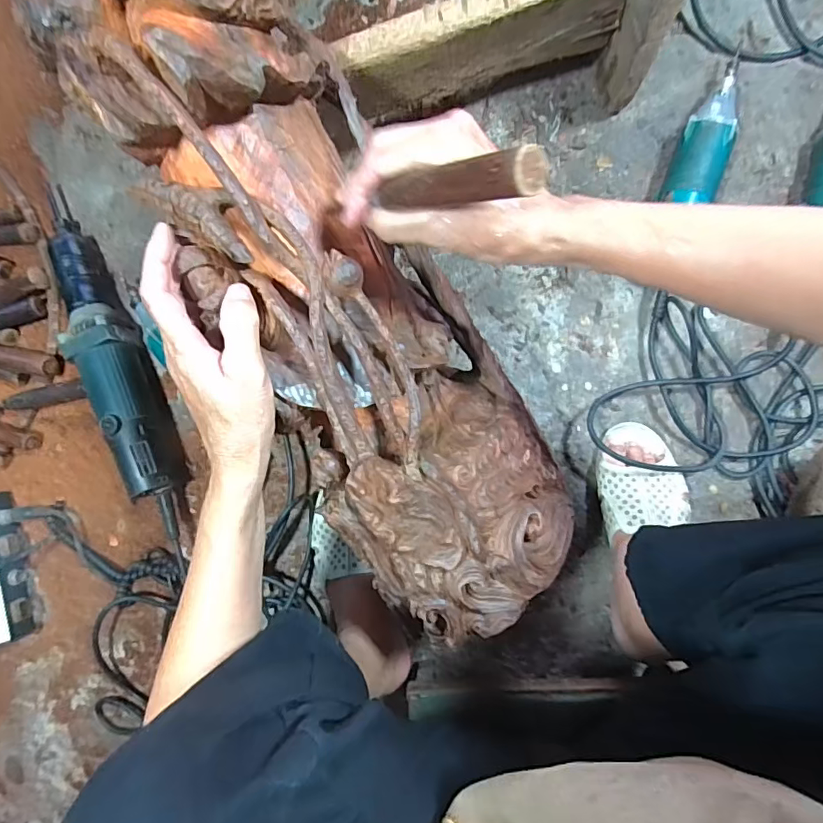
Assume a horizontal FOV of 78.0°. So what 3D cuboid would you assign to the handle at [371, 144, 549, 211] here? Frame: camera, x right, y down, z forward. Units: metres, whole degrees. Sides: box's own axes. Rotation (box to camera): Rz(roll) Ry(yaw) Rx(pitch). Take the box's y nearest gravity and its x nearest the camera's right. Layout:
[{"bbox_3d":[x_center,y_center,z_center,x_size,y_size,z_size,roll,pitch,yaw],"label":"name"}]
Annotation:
[{"bbox_3d":[0.021,-0.120,0.266,0.105,0.019,0.020,16,94,47],"label":"handle"}]

